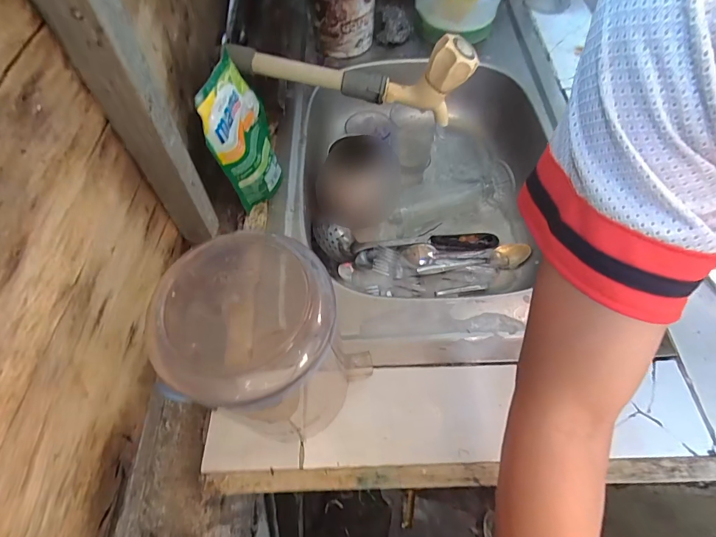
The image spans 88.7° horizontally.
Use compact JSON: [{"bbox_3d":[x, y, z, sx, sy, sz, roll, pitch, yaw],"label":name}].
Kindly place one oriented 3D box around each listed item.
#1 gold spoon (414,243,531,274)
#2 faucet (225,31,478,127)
[{"bbox_3d":[0.179,-0.013,0.566,0.174,0.014,0.035,-7,60,-3],"label":"gold spoon"},{"bbox_3d":[-0.009,-0.234,0.432,0.280,0.078,0.047,11,61,7],"label":"faucet"}]

